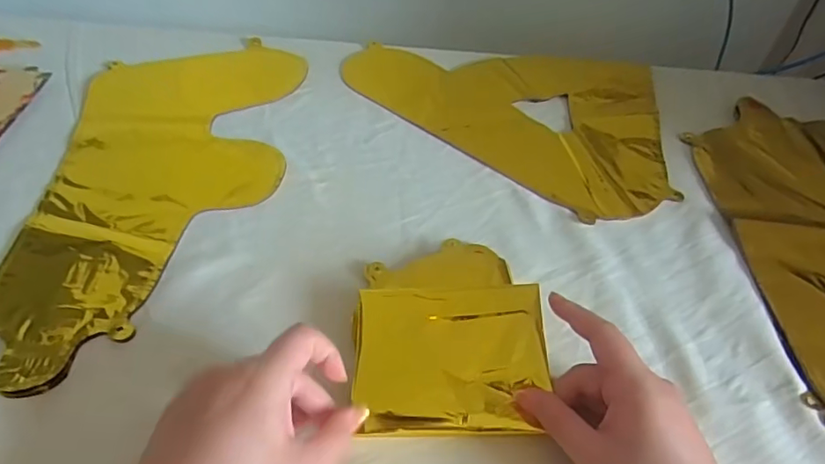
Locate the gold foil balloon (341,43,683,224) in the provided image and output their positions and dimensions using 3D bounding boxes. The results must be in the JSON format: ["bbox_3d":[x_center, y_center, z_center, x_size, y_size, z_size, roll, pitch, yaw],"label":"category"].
[{"bbox_3d":[0.141,-0.156,0.627,0.365,0.010,0.288,37,52,27],"label":"gold foil balloon"}]

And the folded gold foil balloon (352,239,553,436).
[{"bbox_3d":[0.024,0.060,0.383,0.123,0.033,0.156,3,45,-4],"label":"folded gold foil balloon"}]

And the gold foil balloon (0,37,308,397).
[{"bbox_3d":[-0.221,-0.055,0.481,0.195,0.023,0.409,3,45,-4],"label":"gold foil balloon"}]

